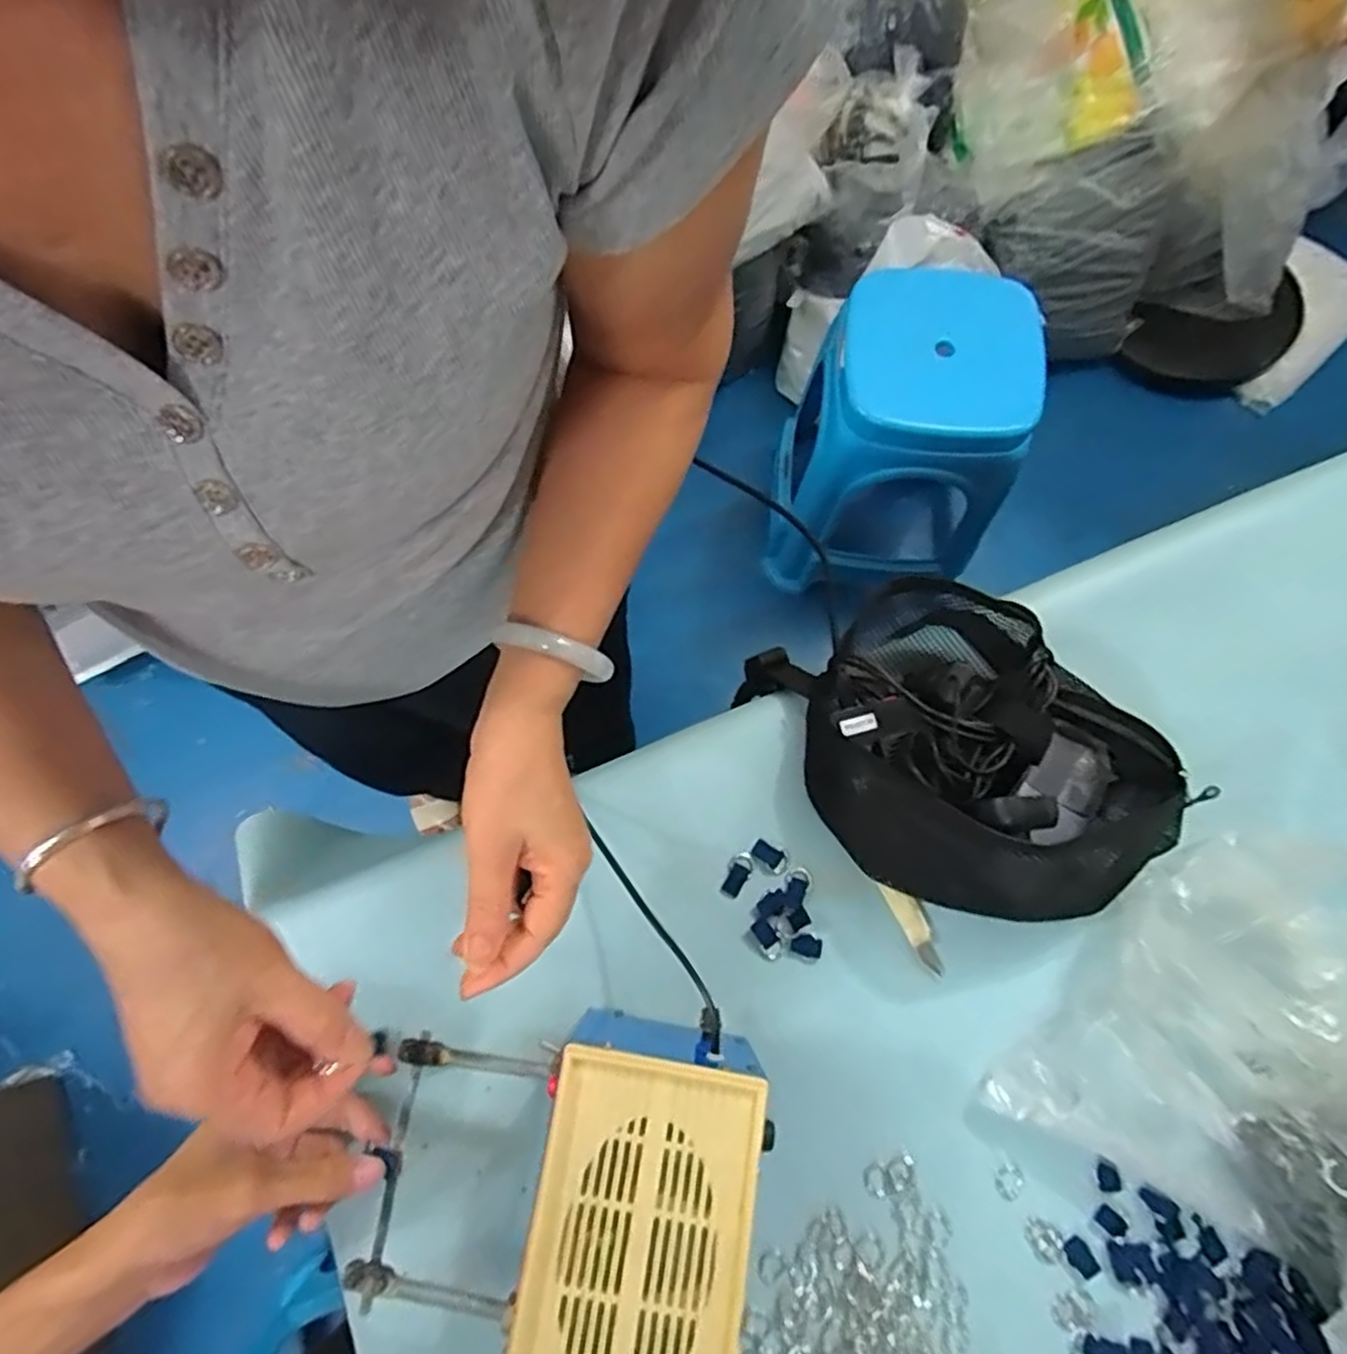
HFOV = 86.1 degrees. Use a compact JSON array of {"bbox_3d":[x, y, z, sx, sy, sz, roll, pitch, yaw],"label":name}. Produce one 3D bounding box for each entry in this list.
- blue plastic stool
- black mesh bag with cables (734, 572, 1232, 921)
[{"bbox_3d":[0.363,-0.376,1.205,0.342,0.467,0.309,9,74,3],"label":"blue plastic stool"},{"bbox_3d":[0.199,0.047,0.514,0.199,0.116,0.285,-39,77,-10],"label":"black mesh bag with cables"}]

